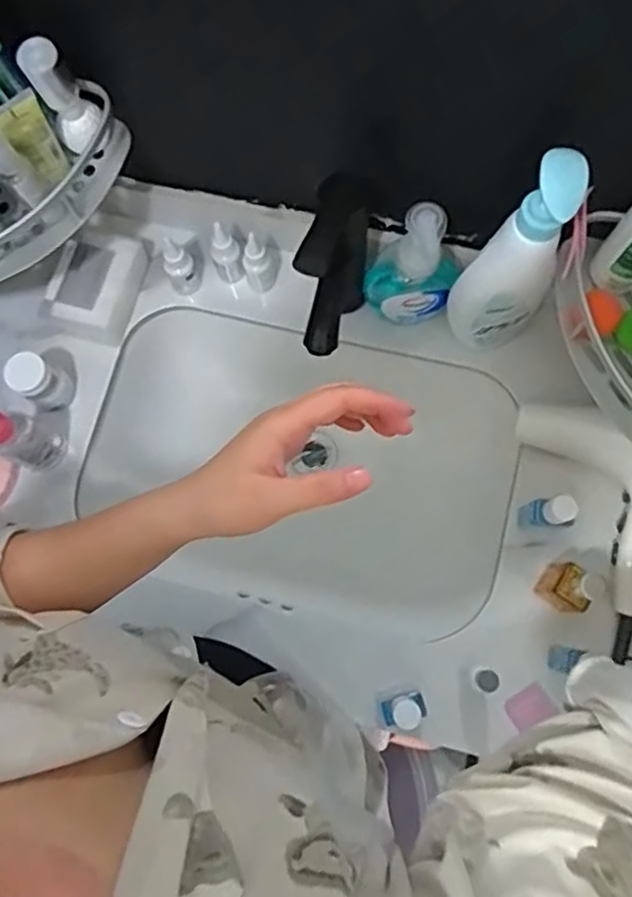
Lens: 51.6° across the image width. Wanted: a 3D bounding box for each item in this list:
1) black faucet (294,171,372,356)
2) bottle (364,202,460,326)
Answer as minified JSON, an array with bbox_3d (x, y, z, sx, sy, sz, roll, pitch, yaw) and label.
[{"bbox_3d":[0.017,-0.155,0.605,0.045,0.176,0.147,17,77,5],"label":"black faucet"},{"bbox_3d":[0.094,-0.174,0.625,0.083,0.149,0.053,10,77,3],"label":"bottle"}]

